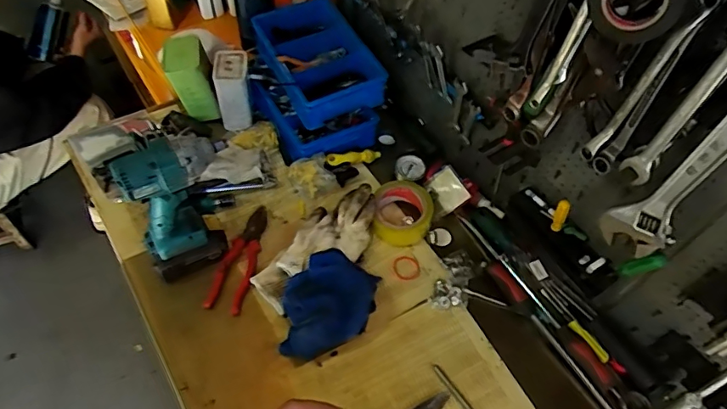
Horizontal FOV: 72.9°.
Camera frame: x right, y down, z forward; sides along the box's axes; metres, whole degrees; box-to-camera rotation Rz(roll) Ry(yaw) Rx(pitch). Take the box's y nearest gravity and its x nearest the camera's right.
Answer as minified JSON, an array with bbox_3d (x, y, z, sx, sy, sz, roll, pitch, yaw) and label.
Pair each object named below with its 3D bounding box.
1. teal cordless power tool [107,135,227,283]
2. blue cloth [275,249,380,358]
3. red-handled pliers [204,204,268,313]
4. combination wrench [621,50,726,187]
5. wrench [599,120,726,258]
[{"bbox_3d":[-0.250,0.003,0.693,0.138,0.232,0.067,-22,60,-20],"label":"teal cordless power tool"},{"bbox_3d":[-0.049,0.143,0.745,0.132,0.081,0.160,7,55,-1],"label":"blue cloth"},{"bbox_3d":[-0.201,0.082,0.807,0.056,0.014,0.192,12,55,3],"label":"red-handled pliers"},{"bbox_3d":[0.316,-0.091,0.483,0.026,0.196,0.020,18,55,7],"label":"combination wrench"},{"bbox_3d":[0.336,-0.035,0.502,0.064,0.277,0.019,37,60,19],"label":"wrench"}]

